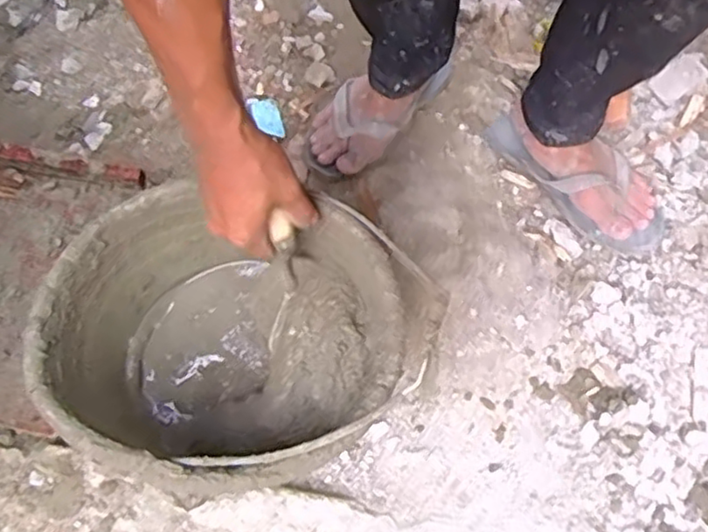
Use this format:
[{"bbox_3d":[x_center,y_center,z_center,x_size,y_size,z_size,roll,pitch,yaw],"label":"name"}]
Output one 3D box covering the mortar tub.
[{"bbox_3d":[-0.103,0.070,0.613,0.317,0.194,0.245,9,73,3],"label":"mortar tub"}]

